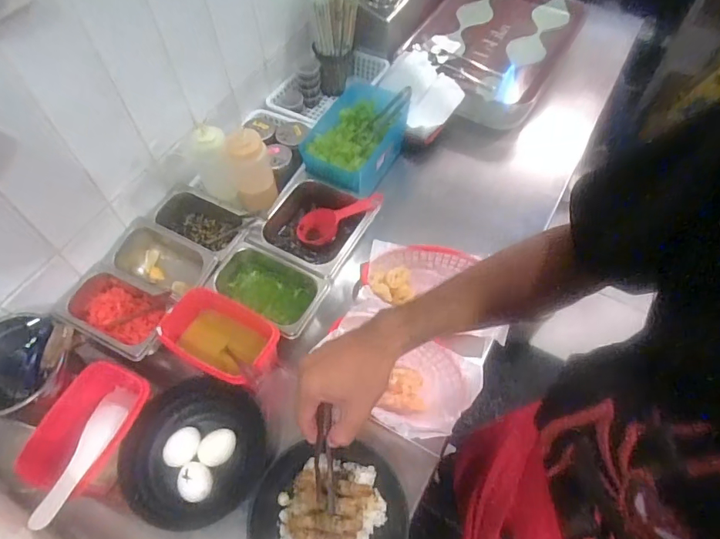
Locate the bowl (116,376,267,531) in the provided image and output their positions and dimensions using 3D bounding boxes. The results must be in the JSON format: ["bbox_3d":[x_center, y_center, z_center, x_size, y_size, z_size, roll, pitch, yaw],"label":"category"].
[{"bbox_3d":[-0.212,0.238,0.634,0.168,0.073,0.183,-1,58,1],"label":"bowl"}]

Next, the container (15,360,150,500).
[{"bbox_3d":[-0.344,0.208,0.635,0.110,0.072,0.164,9,58,7],"label":"container"}]

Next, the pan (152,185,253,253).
[{"bbox_3d":[-0.269,-0.075,0.821,0.174,0.076,0.095,22,61,15],"label":"pan"}]

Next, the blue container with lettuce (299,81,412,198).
[{"bbox_3d":[-0.007,-0.240,0.895,0.137,0.082,0.232,22,61,15],"label":"blue container with lettuce"}]

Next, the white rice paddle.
[{"bbox_3d":[-0.337,0.221,0.615,0.053,0.029,0.212,-3,25,-1],"label":"white rice paddle"}]

